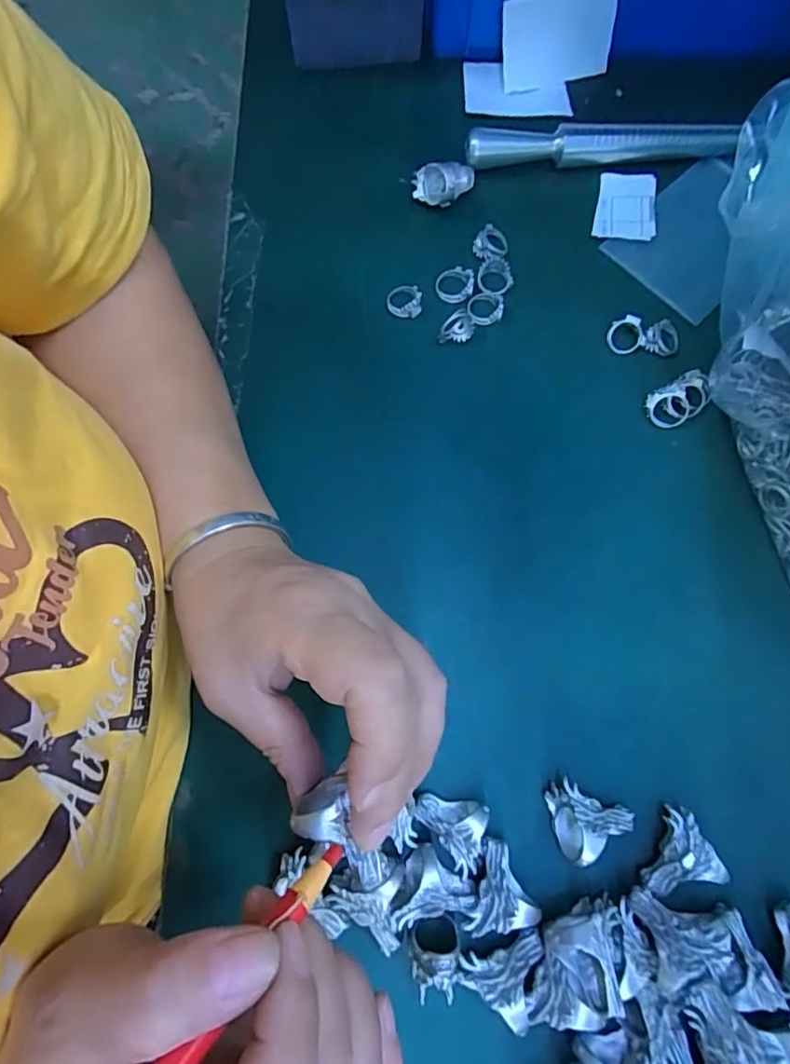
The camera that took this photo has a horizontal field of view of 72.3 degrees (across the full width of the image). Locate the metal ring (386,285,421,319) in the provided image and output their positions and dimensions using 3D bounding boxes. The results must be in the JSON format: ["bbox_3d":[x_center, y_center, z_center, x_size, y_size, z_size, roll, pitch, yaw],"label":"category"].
[{"bbox_3d":[0.006,-0.144,0.335,0.021,0.007,0.019,9,76,1],"label":"metal ring"}]

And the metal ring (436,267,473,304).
[{"bbox_3d":[0.037,-0.154,0.337,0.023,0.006,0.023,0,76,-1],"label":"metal ring"}]

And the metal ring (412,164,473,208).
[{"bbox_3d":[0.032,-0.218,0.341,0.039,0.022,0.018,-9,77,-3],"label":"metal ring"}]

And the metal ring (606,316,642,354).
[{"bbox_3d":[0.140,-0.119,0.329,0.022,0.006,0.022,-26,97,14],"label":"metal ring"}]

